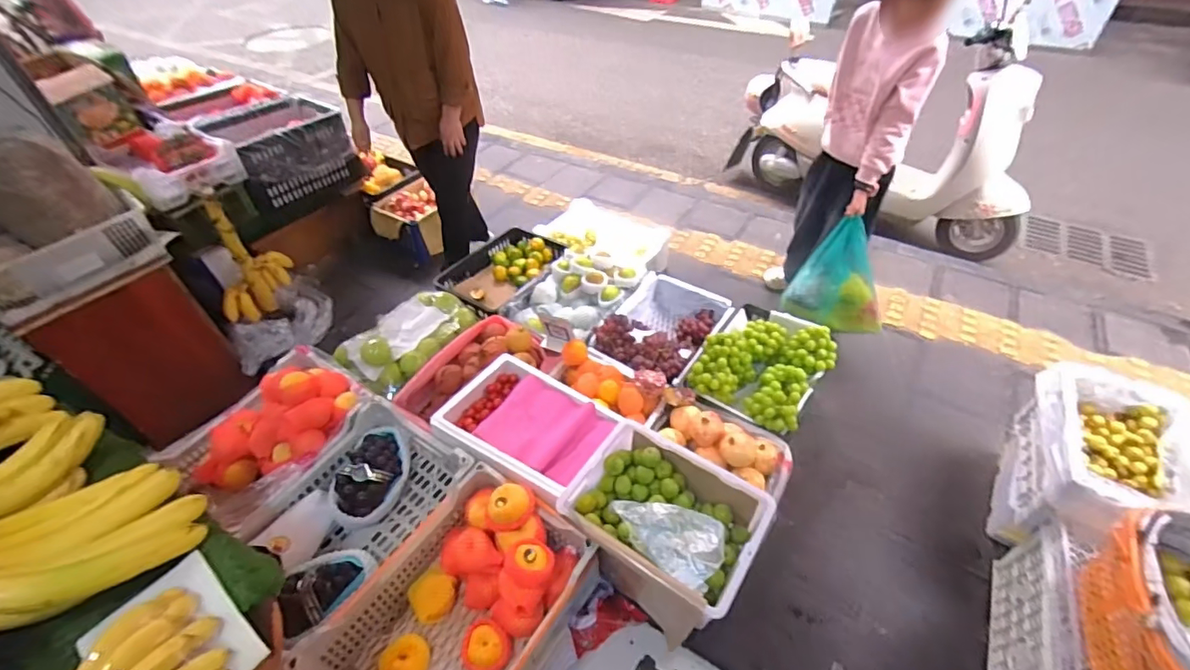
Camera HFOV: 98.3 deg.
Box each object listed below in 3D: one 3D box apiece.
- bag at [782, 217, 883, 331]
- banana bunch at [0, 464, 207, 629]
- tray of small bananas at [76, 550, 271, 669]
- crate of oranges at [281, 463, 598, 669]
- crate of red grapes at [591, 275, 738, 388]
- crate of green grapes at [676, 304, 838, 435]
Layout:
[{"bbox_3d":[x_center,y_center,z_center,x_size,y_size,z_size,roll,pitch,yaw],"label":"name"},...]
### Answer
[{"bbox_3d":[0.844,-0.188,1.779,0.147,0.374,0.325,-31,52,-26],"label":"bag"},{"bbox_3d":[-0.731,0.276,0.701,0.232,0.156,0.277,27,52,26],"label":"banana bunch"},{"bbox_3d":[-0.548,0.390,0.615,0.204,0.090,0.208,29,53,27],"label":"tray of small bananas"},{"bbox_3d":[-0.293,0.579,1.074,0.397,0.182,0.531,24,51,23],"label":"crate of oranges"},{"bbox_3d":[0.234,0.005,1.822,0.358,0.208,0.520,22,50,22],"label":"crate of red grapes"},{"bbox_3d":[0.533,0.095,1.637,0.354,0.188,0.500,27,52,25],"label":"crate of green grapes"}]

